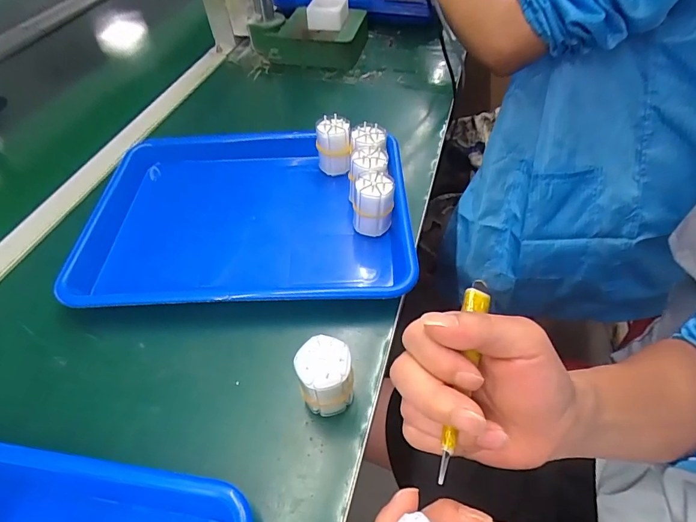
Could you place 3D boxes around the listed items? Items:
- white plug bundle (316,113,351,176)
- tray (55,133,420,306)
[{"bbox_3d":[-0.015,-0.131,0.481,0.039,0.064,0.037,1,51,2],"label":"white plug bundle"},{"bbox_3d":[-0.112,-0.057,0.445,0.358,0.045,0.260,-4,53,2],"label":"tray"}]

